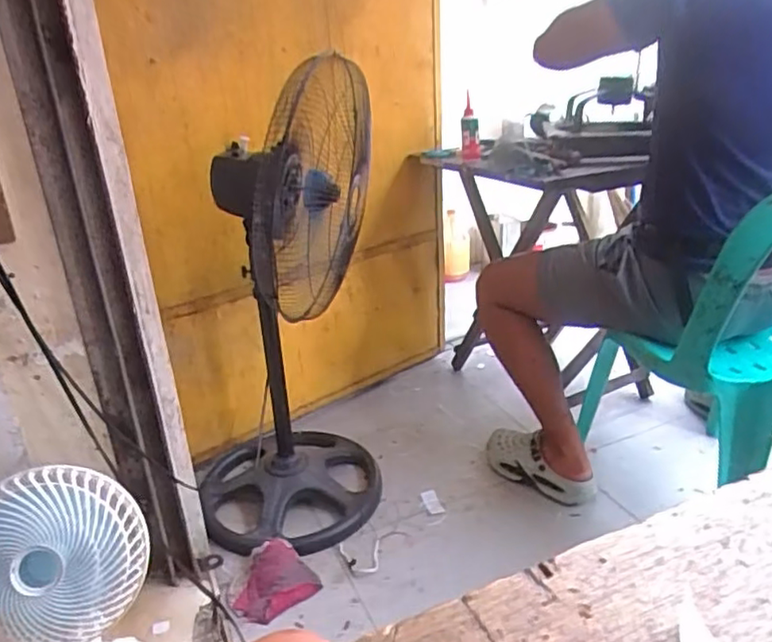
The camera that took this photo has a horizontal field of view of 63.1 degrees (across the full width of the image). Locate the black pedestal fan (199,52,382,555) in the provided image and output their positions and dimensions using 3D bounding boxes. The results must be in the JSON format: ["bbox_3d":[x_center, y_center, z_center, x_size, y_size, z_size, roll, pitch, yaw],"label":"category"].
[{"bbox_3d":[-0.227,-0.028,1.314,0.410,0.905,0.462,-5,24,-5],"label":"black pedestal fan"}]

